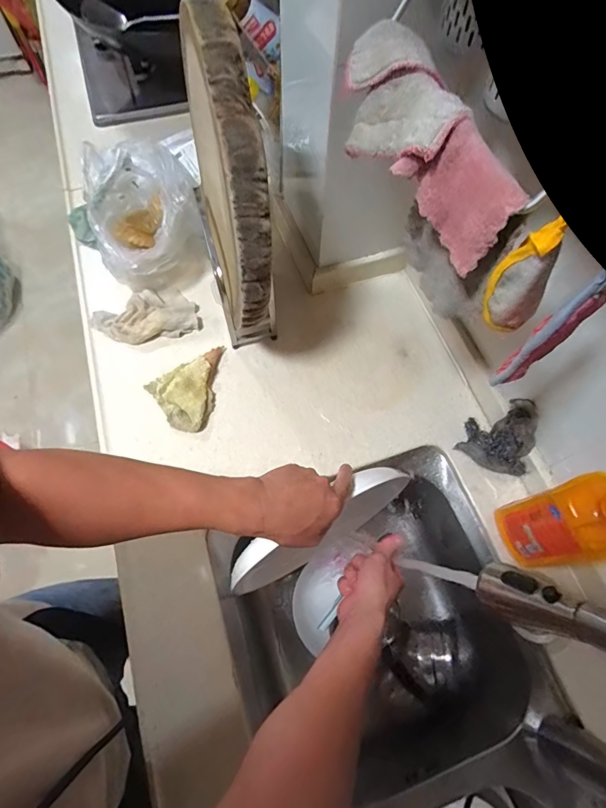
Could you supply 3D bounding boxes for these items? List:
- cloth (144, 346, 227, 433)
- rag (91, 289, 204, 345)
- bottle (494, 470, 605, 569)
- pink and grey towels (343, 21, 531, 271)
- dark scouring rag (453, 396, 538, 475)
[{"bbox_3d":[-0.172,-0.021,0.657,0.133,0.027,0.115,-27,68,-13],"label":"cloth"},{"bbox_3d":[-0.277,-0.152,0.715,0.175,0.032,0.102,-21,67,-11],"label":"rag"},{"bbox_3d":[0.315,0.143,0.476,0.049,0.229,0.090,-16,66,-8],"label":"bottle"},{"bbox_3d":[0.107,-0.242,0.379,0.049,0.086,0.253,-18,67,-9],"label":"pink and grey towels"},{"bbox_3d":[0.301,0.048,0.603,0.098,0.094,0.075,36,69,14],"label":"dark scouring rag"}]

